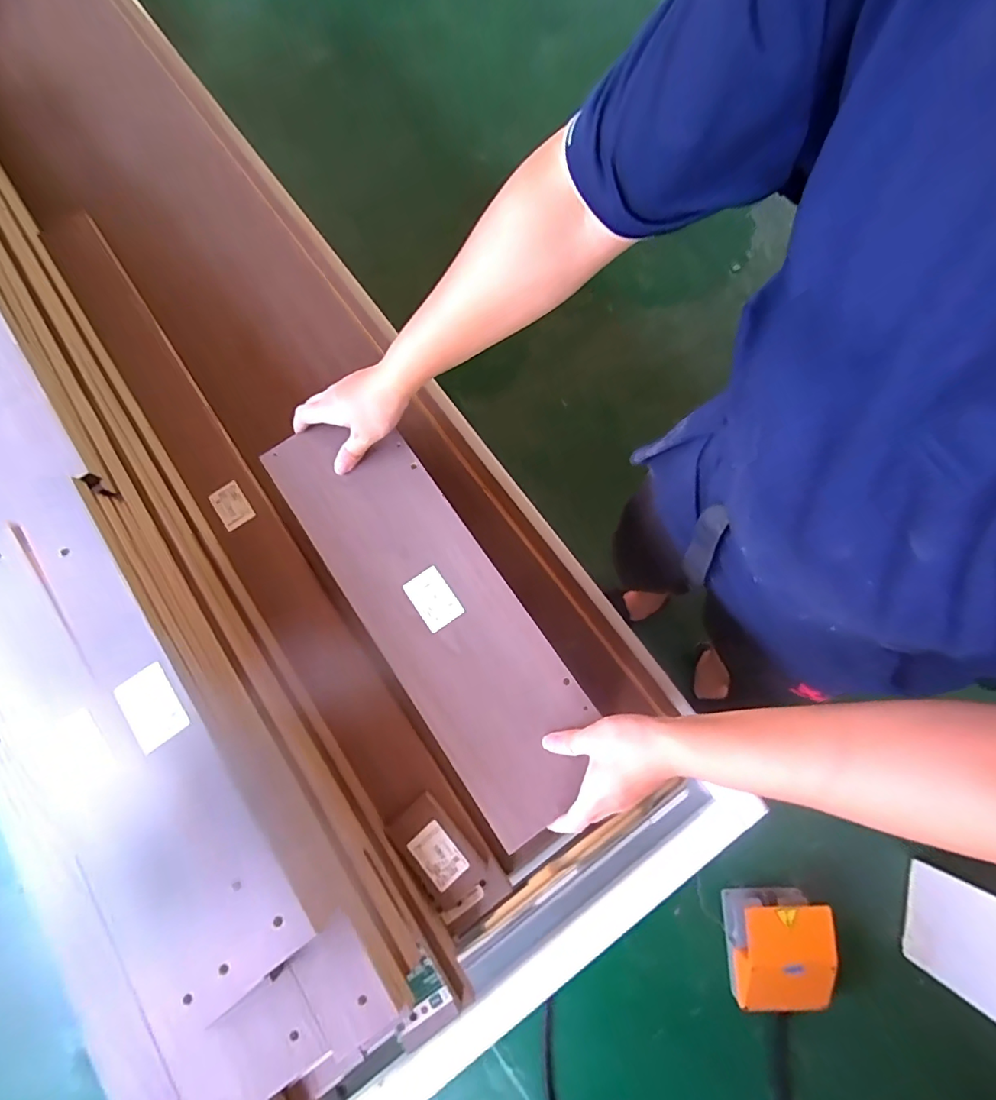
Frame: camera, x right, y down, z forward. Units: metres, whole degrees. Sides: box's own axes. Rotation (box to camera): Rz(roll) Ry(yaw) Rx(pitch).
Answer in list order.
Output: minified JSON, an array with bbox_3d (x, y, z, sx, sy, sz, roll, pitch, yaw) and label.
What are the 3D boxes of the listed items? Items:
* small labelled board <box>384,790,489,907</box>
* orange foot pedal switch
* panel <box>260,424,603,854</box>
[{"bbox_3d":[-0.068,0.331,0.554,0.072,0.024,0.111,-38,79,-7],"label":"small labelled board"},{"bbox_3d":[0.589,0.849,1.078,0.179,0.142,0.216,2,77,2],"label":"orange foot pedal switch"},{"bbox_3d":[-0.070,0.053,0.543,0.147,0.024,0.473,-34,79,-7],"label":"panel"}]

